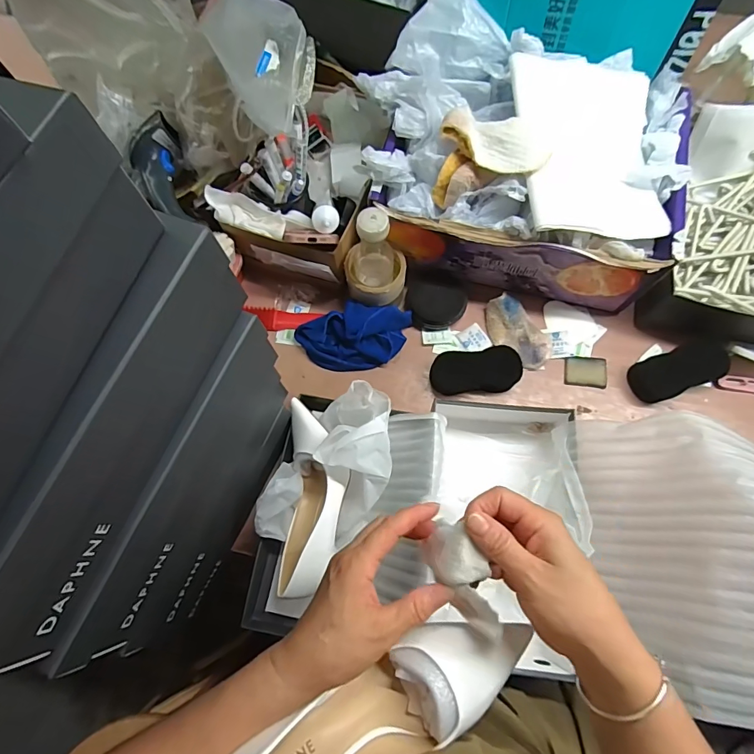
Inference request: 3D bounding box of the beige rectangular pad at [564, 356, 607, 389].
[{"bbox_3d":[0.313,-0.008,0.645,0.061,0.004,0.045,7,73,4],"label":"beige rectangular pad"}]

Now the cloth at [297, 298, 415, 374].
[{"bbox_3d":[-0.035,-0.061,0.654,0.178,0.052,0.090,-6,72,0],"label":"cloth"}]

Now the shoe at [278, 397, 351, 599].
[{"bbox_3d":[-0.078,0.151,0.551,0.076,0.079,0.230,1,72,3],"label":"shoe"}]

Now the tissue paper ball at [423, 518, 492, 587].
[{"bbox_3d":[0.054,0.130,0.315,0.034,0.031,0.045,-30,73,-7],"label":"tissue paper ball"}]

